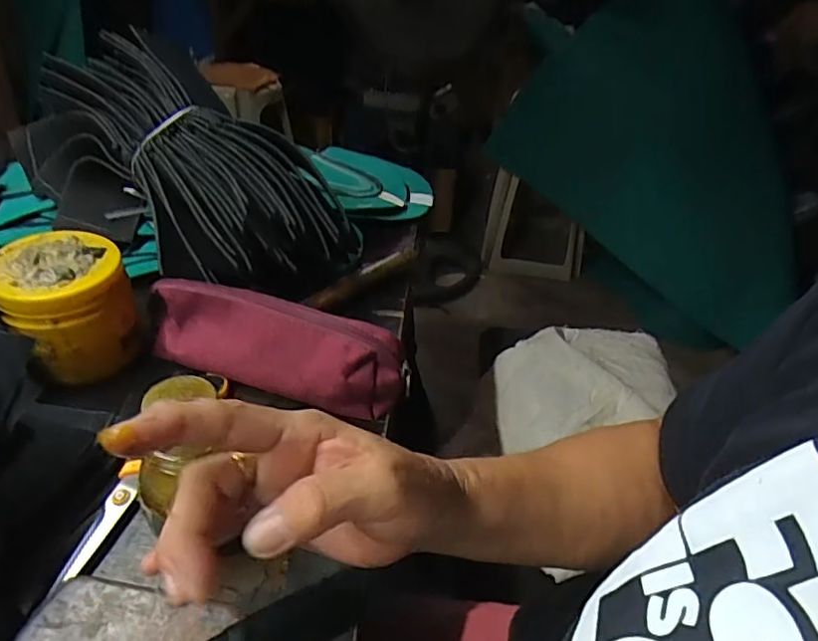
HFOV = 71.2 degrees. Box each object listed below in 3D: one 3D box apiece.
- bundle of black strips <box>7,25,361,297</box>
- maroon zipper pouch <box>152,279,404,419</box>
[{"bbox_3d":[-0.231,-0.151,0.571,0.366,0.145,0.174,28,44,25],"label":"bundle of black strips"},{"bbox_3d":[-0.111,0.021,0.457,0.211,0.064,0.050,14,40,9],"label":"maroon zipper pouch"}]

